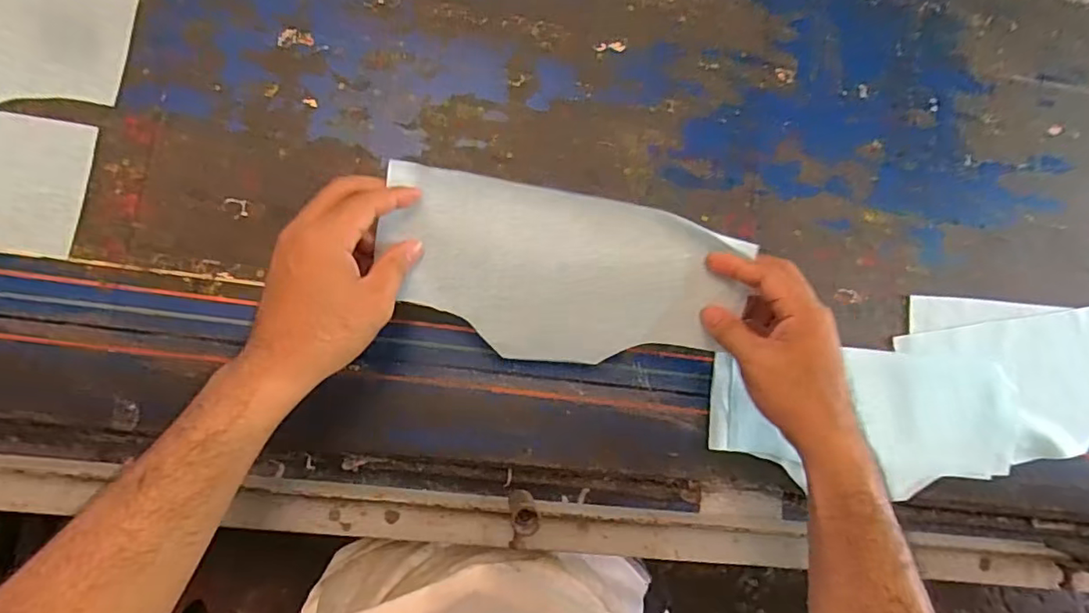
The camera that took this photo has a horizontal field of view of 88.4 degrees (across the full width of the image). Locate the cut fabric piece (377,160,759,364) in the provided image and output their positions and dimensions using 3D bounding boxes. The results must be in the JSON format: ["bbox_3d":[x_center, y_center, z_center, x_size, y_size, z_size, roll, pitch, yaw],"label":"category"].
[{"bbox_3d":[0.033,-0.006,0.431,0.264,0.016,0.136,8,100,-8],"label":"cut fabric piece"}]

